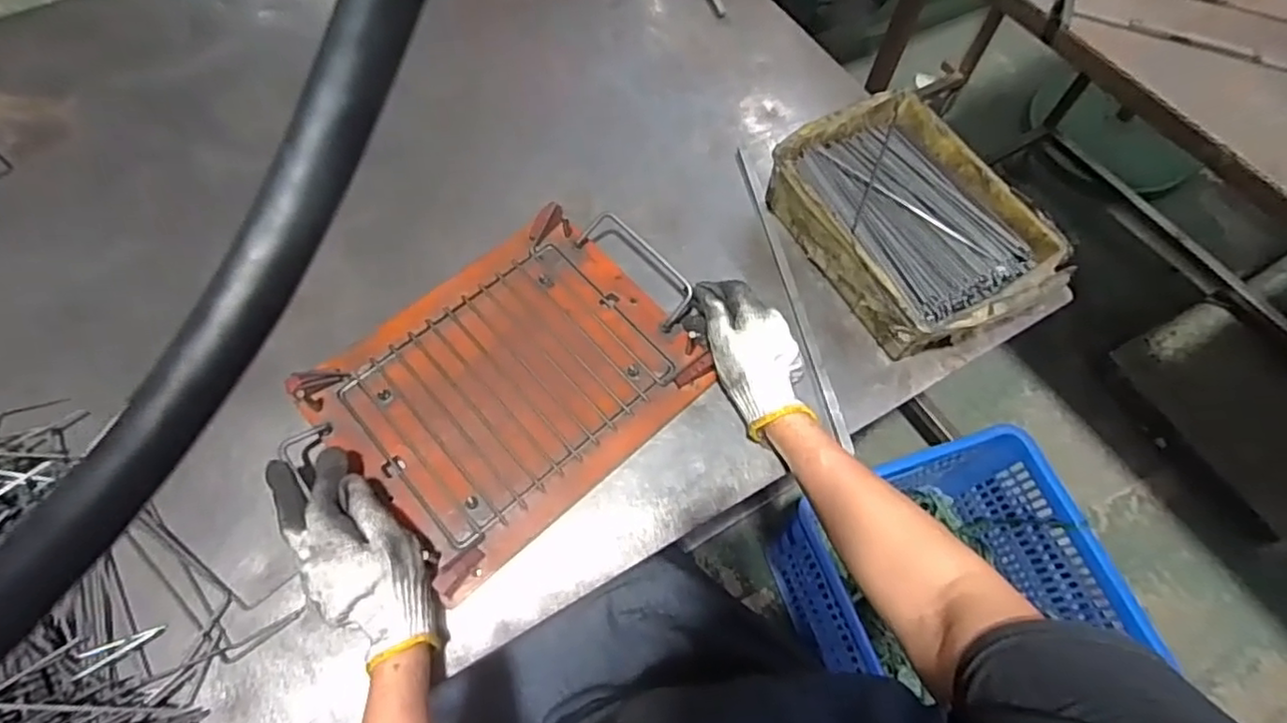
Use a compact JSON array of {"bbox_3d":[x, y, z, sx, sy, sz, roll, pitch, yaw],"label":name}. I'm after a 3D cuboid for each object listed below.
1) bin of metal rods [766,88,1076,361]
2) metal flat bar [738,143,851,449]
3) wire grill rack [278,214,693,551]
[{"bbox_3d":[0.260,-0.137,0.634,0.183,0.066,0.261,-25,68,-15],"label":"bin of metal rods"},{"bbox_3d":[0.145,-0.079,0.646,0.013,0.008,0.350,-10,65,-8],"label":"metal flat bar"},{"bbox_3d":[-0.115,0.007,0.578,0.338,0.025,0.190,-40,71,-15],"label":"wire grill rack"}]

